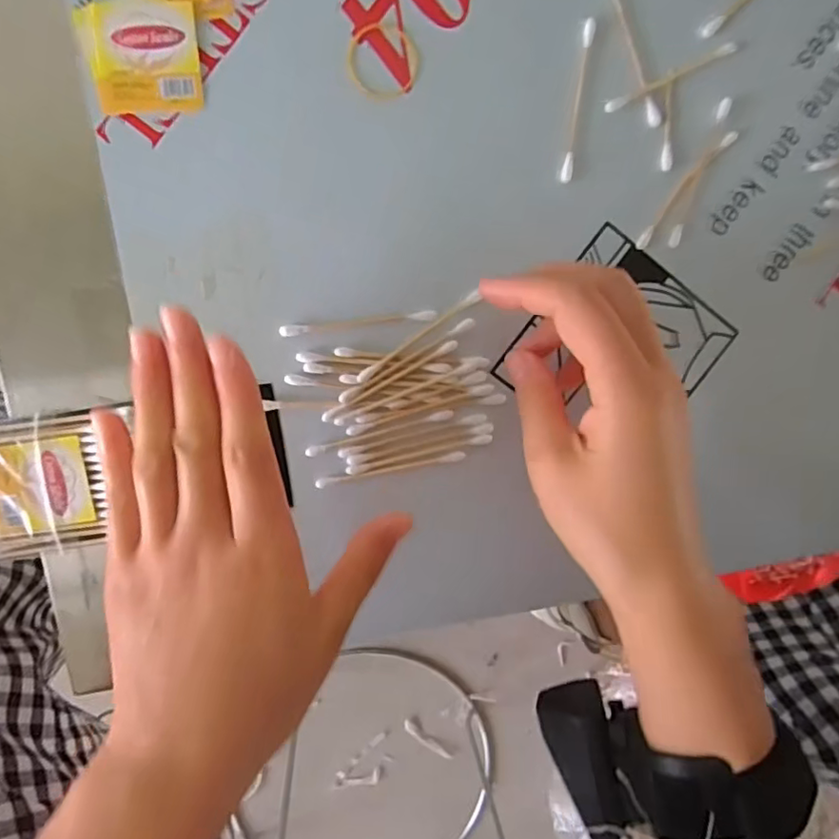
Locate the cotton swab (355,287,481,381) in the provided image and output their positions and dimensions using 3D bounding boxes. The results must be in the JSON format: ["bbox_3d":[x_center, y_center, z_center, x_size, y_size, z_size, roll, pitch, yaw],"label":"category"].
[{"bbox_3d":[0.000,-0.038,0.272,0.069,0.004,0.006,-37,98,-4],"label":"cotton swab"}]

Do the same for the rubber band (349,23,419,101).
[{"bbox_3d":[-0.016,-0.160,0.259,0.031,0.004,0.033,10,94,-8],"label":"rubber band"}]

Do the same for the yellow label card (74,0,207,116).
[{"bbox_3d":[-0.117,-0.155,0.248,0.046,0.004,0.045,-7,96,-6],"label":"yellow label card"}]

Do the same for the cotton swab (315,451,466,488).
[{"bbox_3d":[-0.013,0.024,0.280,0.072,0.004,0.005,-10,96,-6],"label":"cotton swab"}]

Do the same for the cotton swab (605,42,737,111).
[{"bbox_3d":[0.119,-0.161,0.273,0.072,0.004,0.005,-27,98,-4],"label":"cotton swab"}]

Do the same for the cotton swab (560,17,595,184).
[{"bbox_3d":[0.074,-0.147,0.269,0.006,0.004,0.072,7,94,-8],"label":"cotton swab"}]

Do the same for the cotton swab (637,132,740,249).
[{"bbox_3d":[0.129,-0.112,0.282,0.008,0.004,0.071,40,89,-9],"label":"cotton swab"}]

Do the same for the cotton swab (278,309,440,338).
[{"bbox_3d":[-0.028,-0.044,0.268,0.071,0.004,0.005,-7,96,-6],"label":"cotton swab"}]

